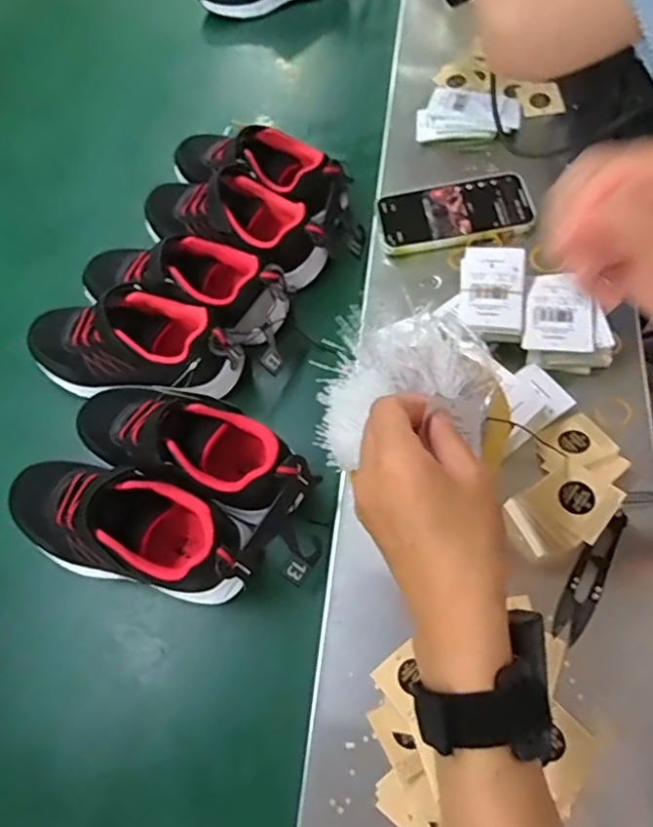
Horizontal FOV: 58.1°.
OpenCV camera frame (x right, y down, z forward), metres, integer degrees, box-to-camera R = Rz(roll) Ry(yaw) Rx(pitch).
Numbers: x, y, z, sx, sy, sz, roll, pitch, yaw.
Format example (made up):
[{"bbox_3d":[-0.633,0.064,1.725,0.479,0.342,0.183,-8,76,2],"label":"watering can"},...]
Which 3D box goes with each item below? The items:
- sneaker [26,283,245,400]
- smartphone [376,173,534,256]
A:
[{"bbox_3d":[-0.178,-0.066,0.546,0.210,0.075,0.083,8,66,7],"label":"sneaker"},{"bbox_3d":[0.126,-0.198,0.580,0.145,0.007,0.079,-8,61,4],"label":"smartphone"}]

